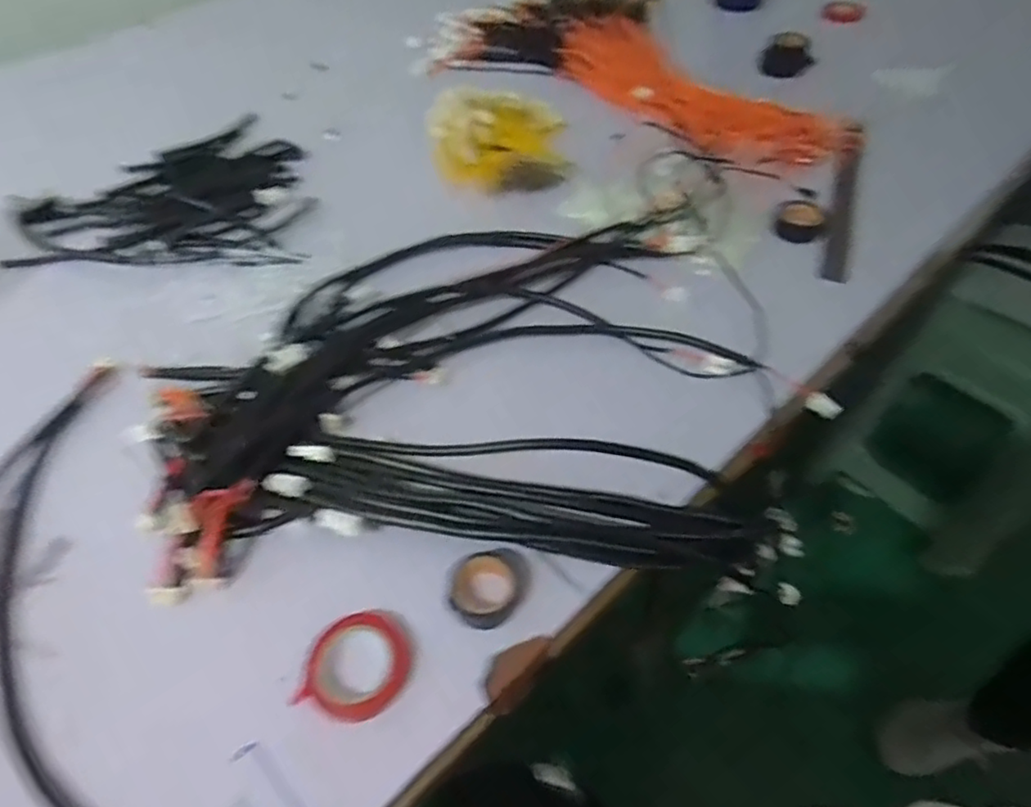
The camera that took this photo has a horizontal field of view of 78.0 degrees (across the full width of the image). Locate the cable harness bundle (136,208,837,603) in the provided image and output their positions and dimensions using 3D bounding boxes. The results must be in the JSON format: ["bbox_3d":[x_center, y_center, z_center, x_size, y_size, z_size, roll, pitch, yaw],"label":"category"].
[{"bbox_3d":[-0.030,-0.011,0.515,0.490,0.065,0.392,-1,50,2],"label":"cable harness bundle"}]

